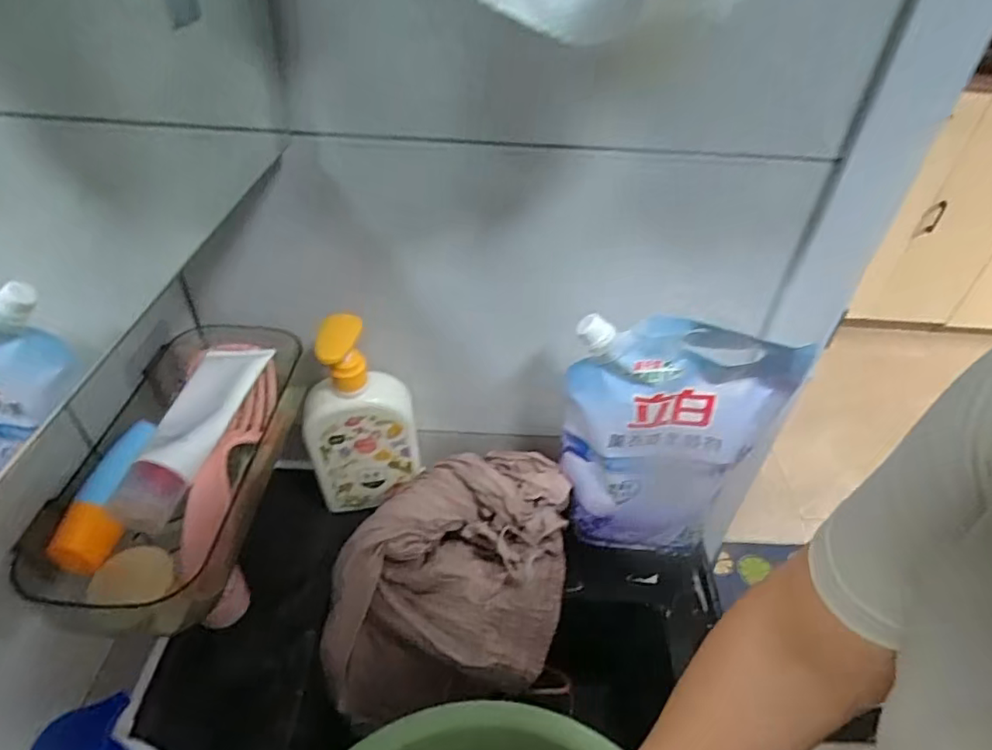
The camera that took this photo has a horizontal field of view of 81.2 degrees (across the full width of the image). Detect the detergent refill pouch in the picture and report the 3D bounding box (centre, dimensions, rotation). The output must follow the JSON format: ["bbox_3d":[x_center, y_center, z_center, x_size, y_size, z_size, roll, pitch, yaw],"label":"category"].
[{"bbox_3d":[0.158,0.064,0.524,0.192,0.240,0.050,3,41,0],"label":"detergent refill pouch"}]

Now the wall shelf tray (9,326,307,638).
[{"bbox_3d":[-0.225,0.058,0.423,0.116,0.064,0.246,0,41,-4],"label":"wall shelf tray"}]

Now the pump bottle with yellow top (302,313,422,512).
[{"bbox_3d":[-0.129,0.038,0.549,0.100,0.221,0.066,-7,42,-12],"label":"pump bottle with yellow top"}]

